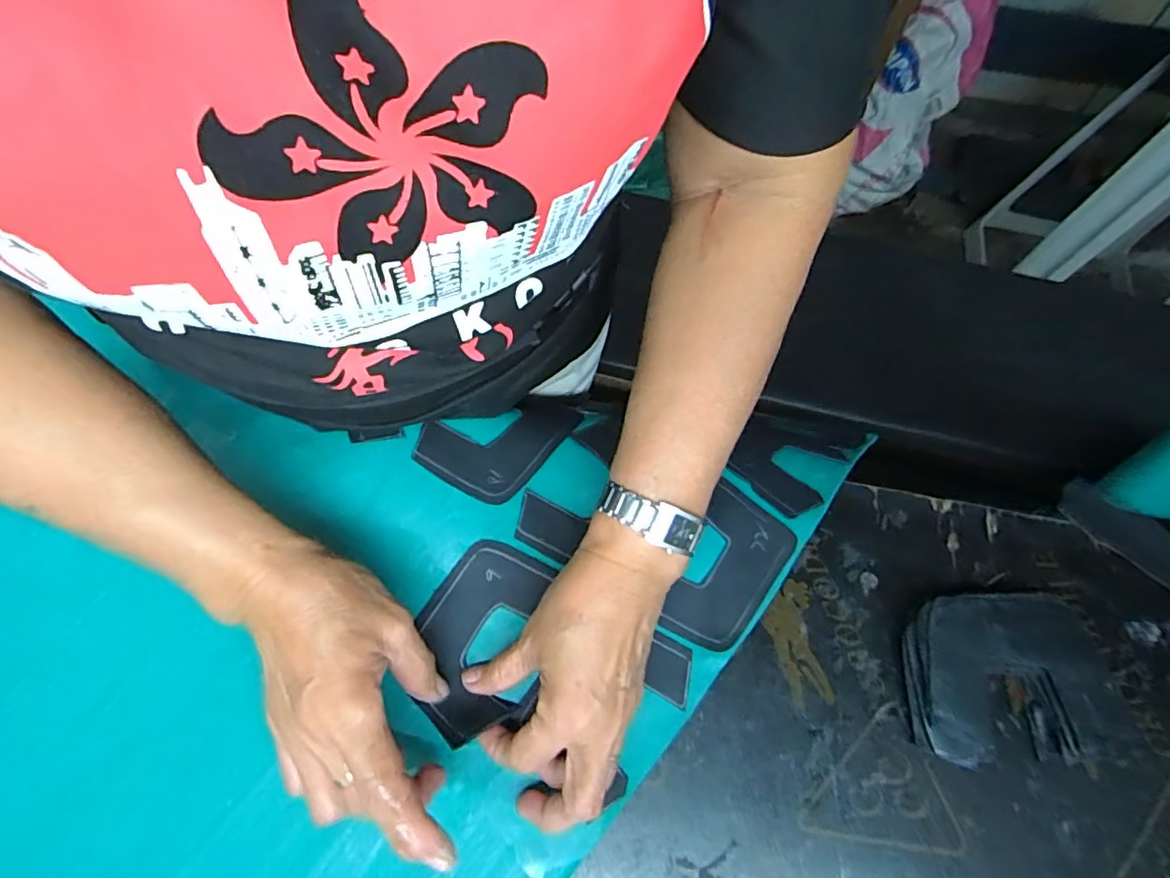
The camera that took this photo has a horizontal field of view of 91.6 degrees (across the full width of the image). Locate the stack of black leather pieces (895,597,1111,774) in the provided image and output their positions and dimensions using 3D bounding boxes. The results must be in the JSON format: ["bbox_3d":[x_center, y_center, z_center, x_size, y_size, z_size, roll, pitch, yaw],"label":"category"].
[{"bbox_3d":[0.242,0.137,0.330,0.110,0.023,0.088,-1,66,-2],"label":"stack of black leather pieces"}]

